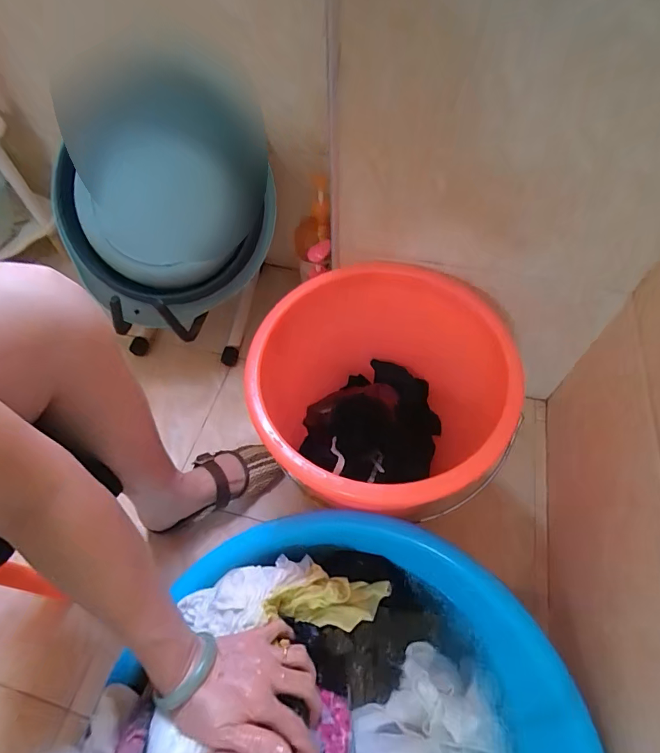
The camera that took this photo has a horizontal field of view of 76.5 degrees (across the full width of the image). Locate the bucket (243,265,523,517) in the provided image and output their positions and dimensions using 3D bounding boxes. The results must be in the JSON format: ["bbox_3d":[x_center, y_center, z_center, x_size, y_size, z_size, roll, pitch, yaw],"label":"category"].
[{"bbox_3d":[0.080,0.043,0.590,0.338,0.262,0.308,-1,57,2],"label":"bucket"}]

